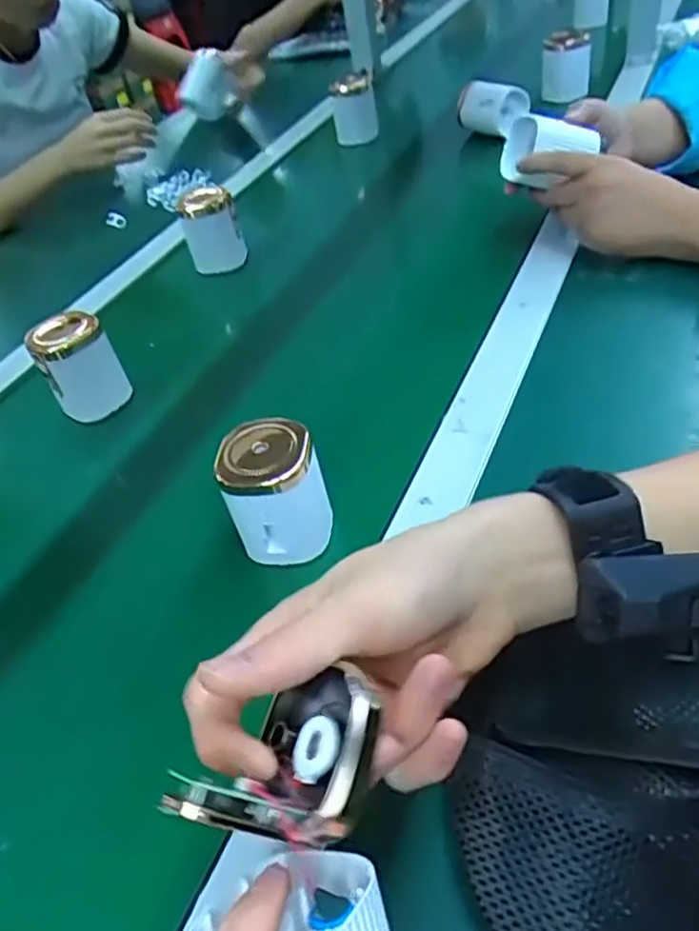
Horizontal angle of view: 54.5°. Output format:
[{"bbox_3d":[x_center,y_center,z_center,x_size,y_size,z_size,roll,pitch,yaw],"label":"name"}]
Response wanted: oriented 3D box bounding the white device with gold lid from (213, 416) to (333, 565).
[{"bbox_3d":[-0.045,0.017,0.408,0.056,0.073,0.056,-20,45,-7],"label":"white device with gold lid"}]

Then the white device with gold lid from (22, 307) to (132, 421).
[{"bbox_3d":[-0.225,-0.084,0.568,0.060,0.078,0.050,-27,46,-14],"label":"white device with gold lid"}]

